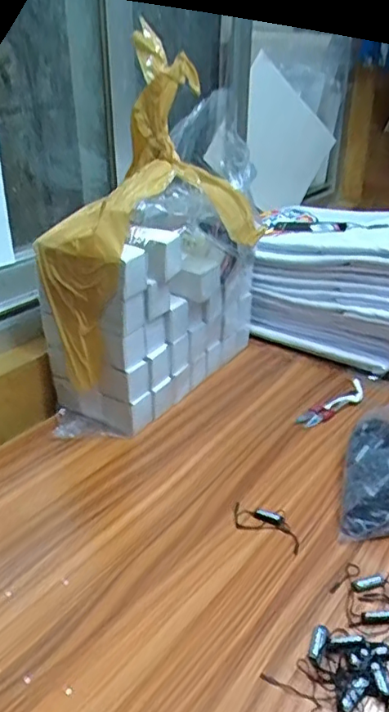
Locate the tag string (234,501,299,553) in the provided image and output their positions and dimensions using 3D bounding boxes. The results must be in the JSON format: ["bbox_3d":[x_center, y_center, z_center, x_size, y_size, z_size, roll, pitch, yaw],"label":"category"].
[{"bbox_3d":[0.068,0.158,0.534,0.069,0.008,0.036,12,31,21],"label":"tag string"}]

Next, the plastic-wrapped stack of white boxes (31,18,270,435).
[{"bbox_3d":[-0.035,-0.127,0.679,0.131,0.369,0.297,22,35,34],"label":"plastic-wrapped stack of white boxes"}]

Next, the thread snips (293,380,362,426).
[{"bbox_3d":[0.179,0.059,0.706,0.125,0.015,0.031,-22,36,-35],"label":"thread snips"}]

